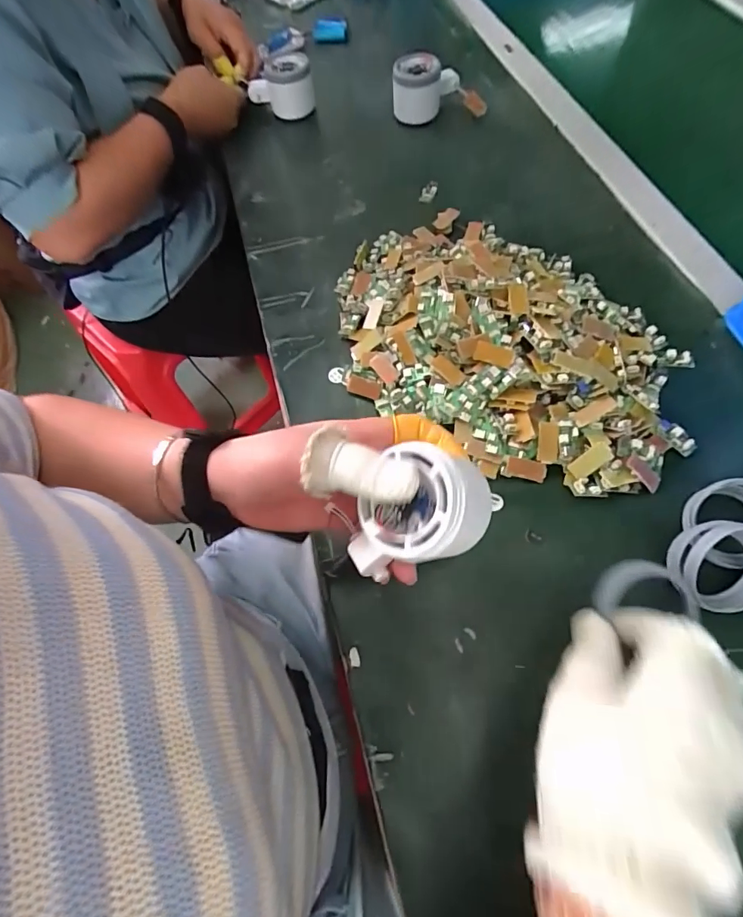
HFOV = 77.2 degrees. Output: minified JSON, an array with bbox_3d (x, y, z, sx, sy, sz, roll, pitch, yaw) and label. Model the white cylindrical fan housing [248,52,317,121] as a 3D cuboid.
[{"bbox_3d":[-0.119,-0.485,0.603,0.081,0.054,0.055,-12,62,-1],"label":"white cylindrical fan housing"}]

